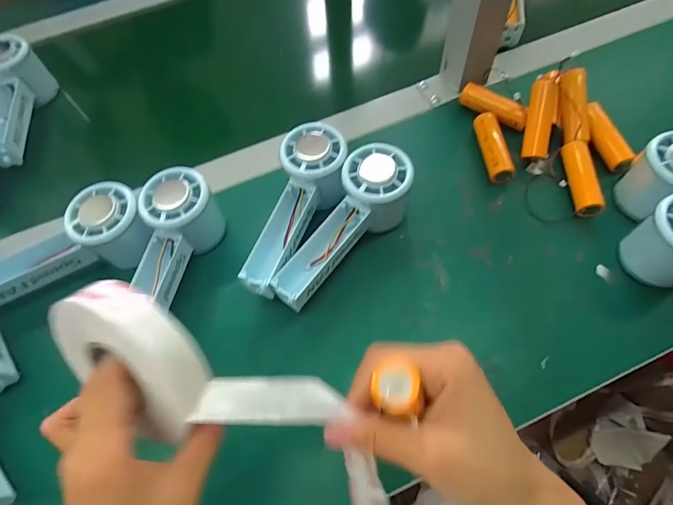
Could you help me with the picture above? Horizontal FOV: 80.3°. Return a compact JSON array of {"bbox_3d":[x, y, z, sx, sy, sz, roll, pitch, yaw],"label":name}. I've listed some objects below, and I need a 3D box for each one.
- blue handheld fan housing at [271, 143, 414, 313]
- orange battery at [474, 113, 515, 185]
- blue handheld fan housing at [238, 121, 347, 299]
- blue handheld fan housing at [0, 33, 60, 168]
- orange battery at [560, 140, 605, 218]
[{"bbox_3d":[0.009,-0.016,0.332,0.056,0.058,0.149,29,70,16],"label":"blue handheld fan housing"},{"bbox_3d":[0.150,-0.102,0.385,0.021,0.021,0.075,-6,64,1],"label":"orange battery"},{"bbox_3d":[-0.029,-0.033,0.343,0.055,0.055,0.148,12,66,9],"label":"blue handheld fan housing"},{"bbox_3d":[-0.355,-0.171,0.441,0.054,0.050,0.161,-15,62,-4],"label":"blue handheld fan housing"},{"bbox_3d":[0.225,-0.067,0.367,0.021,0.018,0.075,1,65,4],"label":"orange battery"}]

